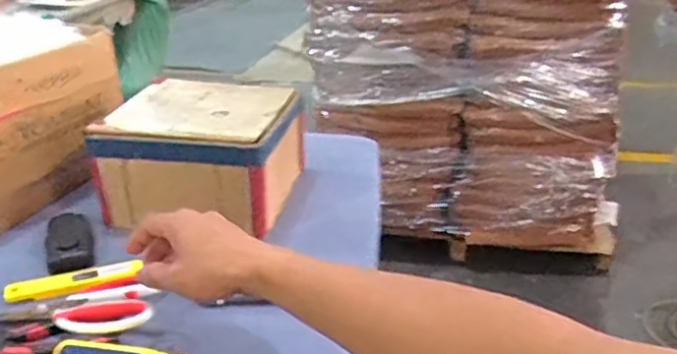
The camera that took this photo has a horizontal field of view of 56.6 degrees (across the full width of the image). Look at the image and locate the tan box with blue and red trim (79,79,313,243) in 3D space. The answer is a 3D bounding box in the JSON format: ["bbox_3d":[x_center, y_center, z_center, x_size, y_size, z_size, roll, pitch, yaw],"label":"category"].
[{"bbox_3d":[-0.172,-0.036,0.835,0.213,0.122,0.219,4,24,10],"label":"tan box with blue and red trim"}]

